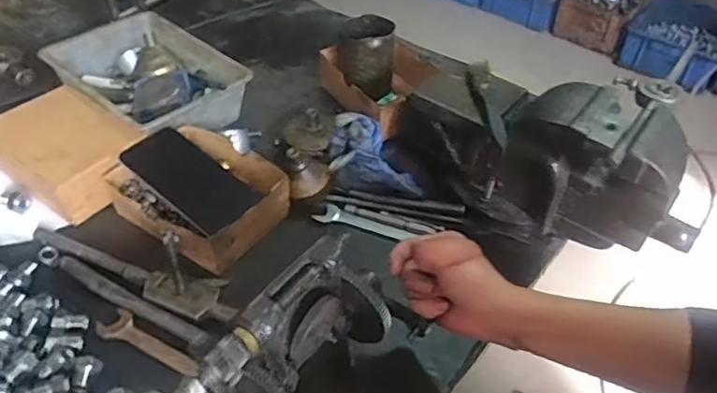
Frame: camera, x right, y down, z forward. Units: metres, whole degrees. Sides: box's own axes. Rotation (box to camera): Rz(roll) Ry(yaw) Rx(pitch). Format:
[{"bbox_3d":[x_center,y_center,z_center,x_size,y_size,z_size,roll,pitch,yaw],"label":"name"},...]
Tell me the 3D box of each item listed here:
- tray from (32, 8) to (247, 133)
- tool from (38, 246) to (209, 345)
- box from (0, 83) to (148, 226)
[{"bbox_3d":[-0.285,-0.150,0.808,0.257,0.077,0.175,32,50,27],"label":"tray"},{"bbox_3d":[-0.240,0.096,0.590,0.222,0.013,0.018,23,47,20],"label":"tool"},{"bbox_3d":[-0.348,-0.057,0.705,0.188,0.066,0.117,31,50,26],"label":"box"}]

